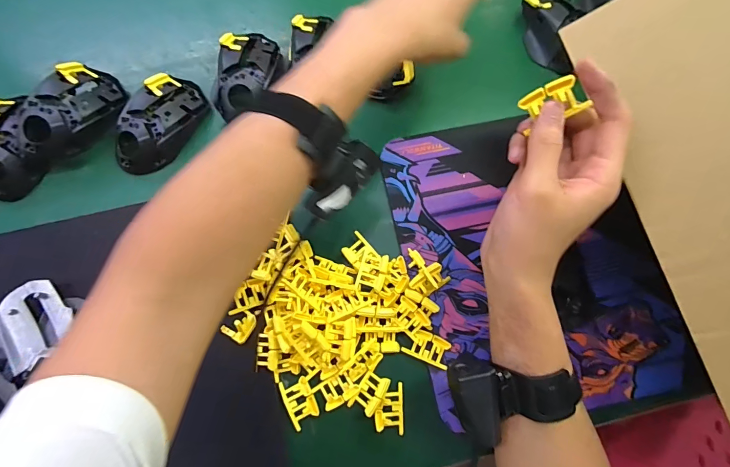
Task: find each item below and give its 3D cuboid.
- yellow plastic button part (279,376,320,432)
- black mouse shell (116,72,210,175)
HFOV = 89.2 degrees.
[{"bbox_3d":[-0.059,0.154,0.339,0.026,0.004,0.041,-24,78,-7],"label":"yellow plastic button part"},{"bbox_3d":[-0.216,-0.118,0.396,0.069,0.032,0.113,17,76,3],"label":"black mouse shell"}]

